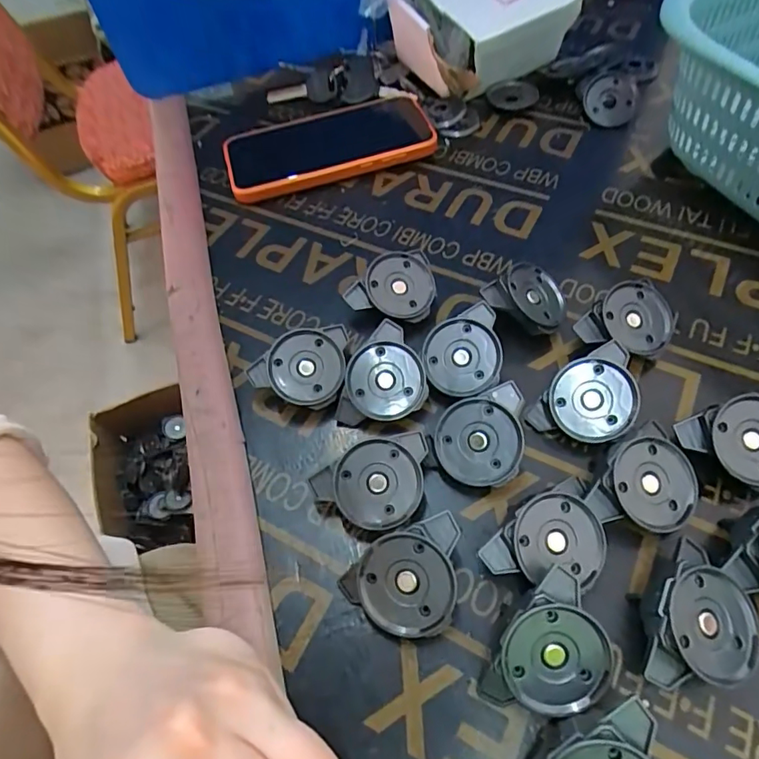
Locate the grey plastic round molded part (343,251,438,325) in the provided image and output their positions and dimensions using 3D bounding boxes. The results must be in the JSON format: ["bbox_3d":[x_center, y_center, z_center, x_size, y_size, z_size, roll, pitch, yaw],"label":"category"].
[{"bbox_3d":[0.006,-0.055,0.307,0.053,0.017,0.043,-13,85,3],"label":"grey plastic round molded part"}]

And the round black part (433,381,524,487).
[{"bbox_3d":[0.050,0.027,0.250,0.041,0.009,0.049,2,82,11],"label":"round black part"}]

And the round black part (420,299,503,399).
[{"bbox_3d":[0.048,-0.014,0.277,0.047,0.008,0.043,0,87,7],"label":"round black part"}]

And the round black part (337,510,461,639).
[{"bbox_3d":[0.012,0.089,0.219,0.059,0.011,0.043,-25,81,10],"label":"round black part"}]

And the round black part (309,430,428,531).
[{"bbox_3d":[-0.001,0.051,0.246,0.058,0.016,0.040,-24,79,-4],"label":"round black part"}]

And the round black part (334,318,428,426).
[{"bbox_3d":[0.004,-0.001,0.275,0.044,0.009,0.058,14,91,1],"label":"round black part"}]

